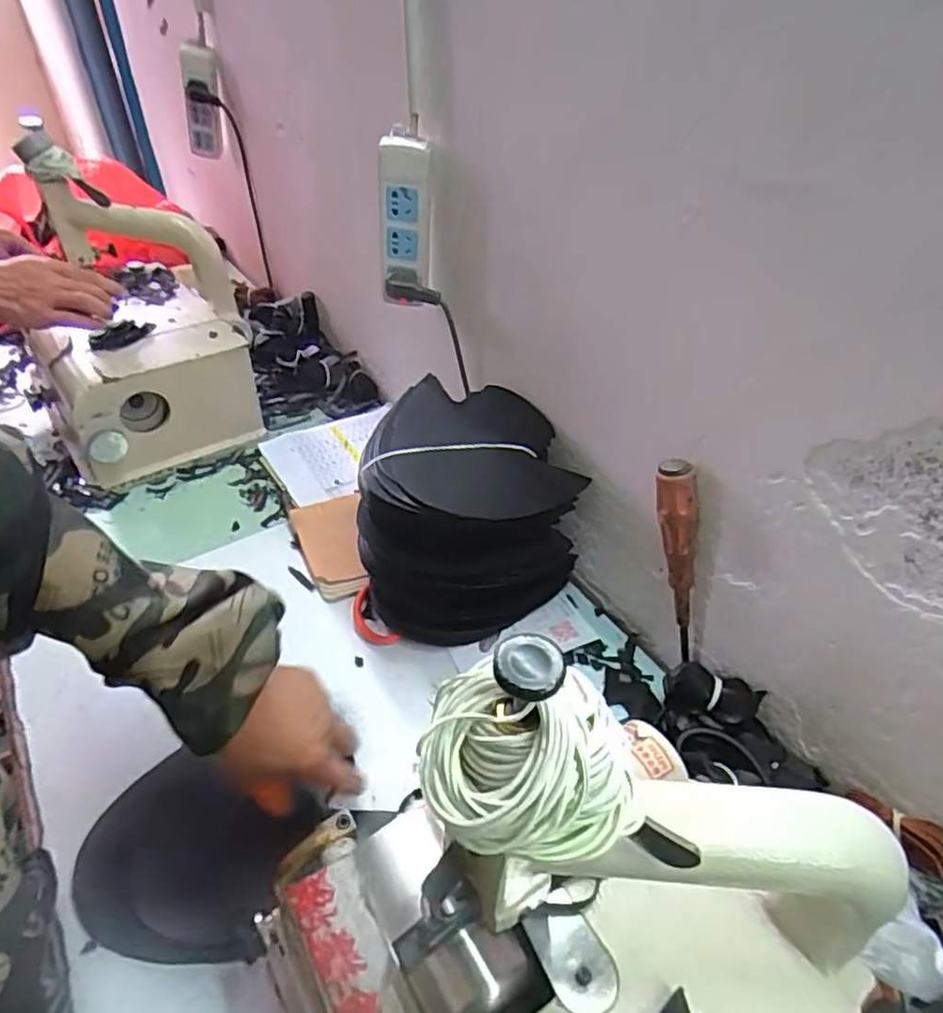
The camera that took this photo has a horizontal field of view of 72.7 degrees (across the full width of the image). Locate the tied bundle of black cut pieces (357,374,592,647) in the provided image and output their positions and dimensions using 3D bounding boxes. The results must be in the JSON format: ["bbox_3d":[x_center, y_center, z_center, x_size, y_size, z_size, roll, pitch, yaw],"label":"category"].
[{"bbox_3d":[-0.001,0.003,0.663,0.215,0.187,0.191,2,43,2],"label":"tied bundle of black cut pieces"}]

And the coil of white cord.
[{"bbox_3d":[0.021,0.086,0.223,0.078,0.048,0.057,-9,44,-10],"label":"coil of white cord"}]

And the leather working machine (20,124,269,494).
[{"bbox_3d":[-0.433,-0.251,0.841,0.235,0.337,0.329,-19,46,-20],"label":"leather working machine"}]

